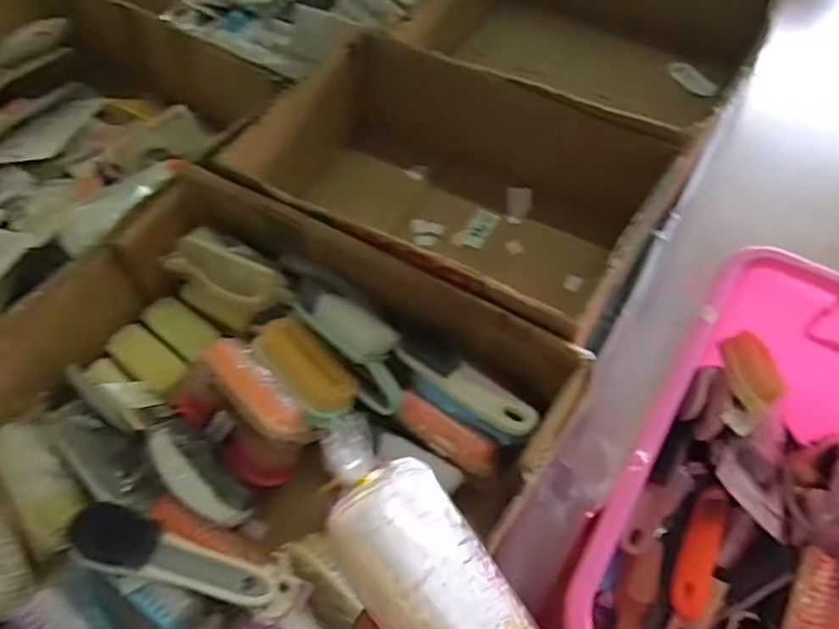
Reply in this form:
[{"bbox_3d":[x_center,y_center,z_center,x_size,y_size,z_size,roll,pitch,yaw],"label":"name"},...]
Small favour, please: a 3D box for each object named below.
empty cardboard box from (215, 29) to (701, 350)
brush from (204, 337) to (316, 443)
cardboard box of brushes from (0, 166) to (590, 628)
[{"bbox_3d":[0.035,-0.138,0.784,0.435,0.191,0.325,26,60,17],"label":"empty cardboard box"},{"bbox_3d":[-0.151,0.075,0.593,0.043,0.041,0.126,-34,63,-21],"label":"brush"},{"bbox_3d":[-0.208,0.160,0.558,0.481,0.122,0.571,28,60,18],"label":"cardboard box of brushes"}]

